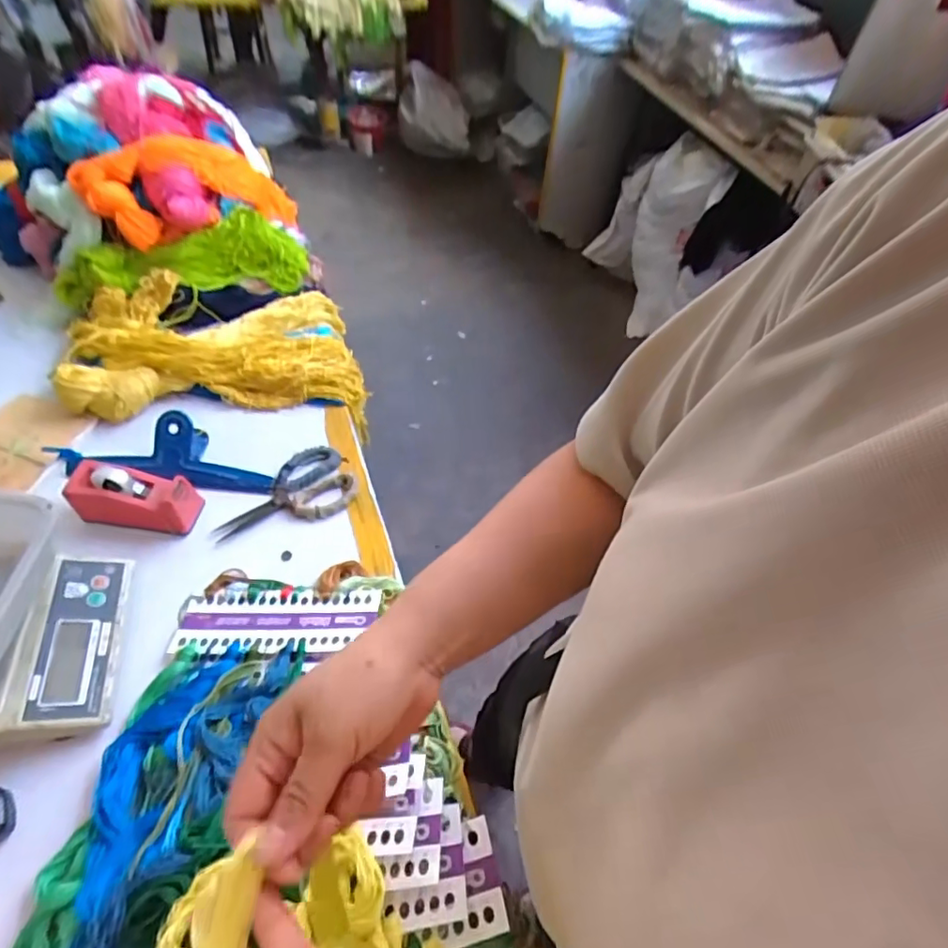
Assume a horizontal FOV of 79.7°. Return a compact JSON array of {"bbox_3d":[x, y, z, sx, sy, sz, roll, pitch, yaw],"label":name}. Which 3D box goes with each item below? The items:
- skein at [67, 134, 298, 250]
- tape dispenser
[{"bbox_3d":[-0.498,-0.524,1.032,0.384,0.150,0.118,-23,56,-38],"label":"skein"},{"bbox_3d":[-0.453,0.029,0.760,0.155,0.064,0.067,5,52,-1],"label":"tape dispenser"}]

